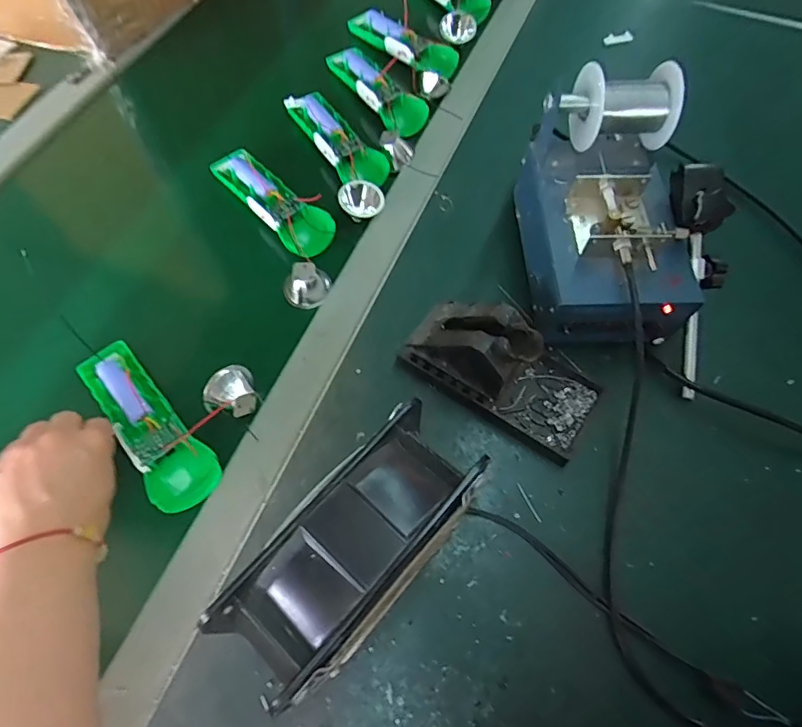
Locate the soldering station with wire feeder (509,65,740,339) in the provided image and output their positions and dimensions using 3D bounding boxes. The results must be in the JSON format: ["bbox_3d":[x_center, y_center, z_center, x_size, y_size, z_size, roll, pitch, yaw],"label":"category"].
[{"bbox_3d":[0.183,-0.123,0.417,0.140,0.145,0.198,-6,63,-3],"label":"soldering station with wire feeder"}]

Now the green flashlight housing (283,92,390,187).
[{"bbox_3d":[-0.067,-0.239,0.532,0.046,0.019,0.146,-29,66,-14],"label":"green flashlight housing"}]

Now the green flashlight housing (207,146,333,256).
[{"bbox_3d":[-0.125,-0.164,0.501,0.051,0.028,0.155,-37,68,-18],"label":"green flashlight housing"}]

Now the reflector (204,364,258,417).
[{"bbox_3d":[-0.137,0.025,0.410,0.037,0.031,0.045,-17,64,-9],"label":"reflector"}]

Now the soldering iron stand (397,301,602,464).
[{"bbox_3d":[0.086,-0.004,0.404,0.152,0.069,0.081,33,67,16],"label":"soldering iron stand"}]

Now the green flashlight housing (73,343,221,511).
[{"bbox_3d":[-0.204,0.047,0.403,0.048,0.025,0.163,-40,69,-19],"label":"green flashlight housing"}]

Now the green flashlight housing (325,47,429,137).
[{"bbox_3d":[-0.027,-0.308,0.557,0.046,0.017,0.157,-28,66,-14],"label":"green flashlight housing"}]

